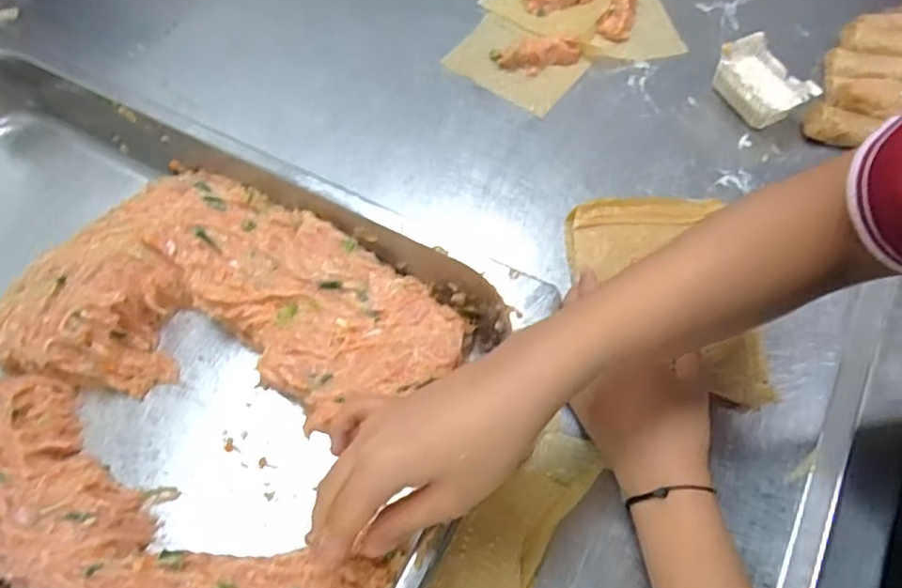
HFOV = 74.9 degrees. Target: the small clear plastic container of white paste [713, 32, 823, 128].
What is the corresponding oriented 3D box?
[{"bbox_3d":[0.274,-0.185,0.522,0.055,0.043,0.082,-31,68,-15],"label":"small clear plastic container of white paste"}]

